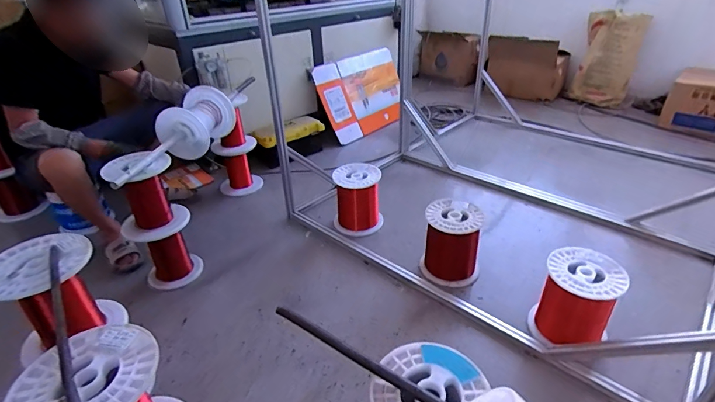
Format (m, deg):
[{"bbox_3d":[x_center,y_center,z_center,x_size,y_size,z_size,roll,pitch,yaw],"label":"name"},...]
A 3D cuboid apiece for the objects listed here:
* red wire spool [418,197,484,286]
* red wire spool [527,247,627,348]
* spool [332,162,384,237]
[{"bbox_3d":[0.336,0.143,1.401,0.197,0.240,0.192,-1,31,1],"label":"red wire spool"},{"bbox_3d":[0.629,0.292,1.139,0.200,0.226,0.223,20,38,31],"label":"red wire spool"},{"bbox_3d":[0.000,-0.007,1.692,0.210,0.245,0.199,-3,31,-2],"label":"spool"}]

